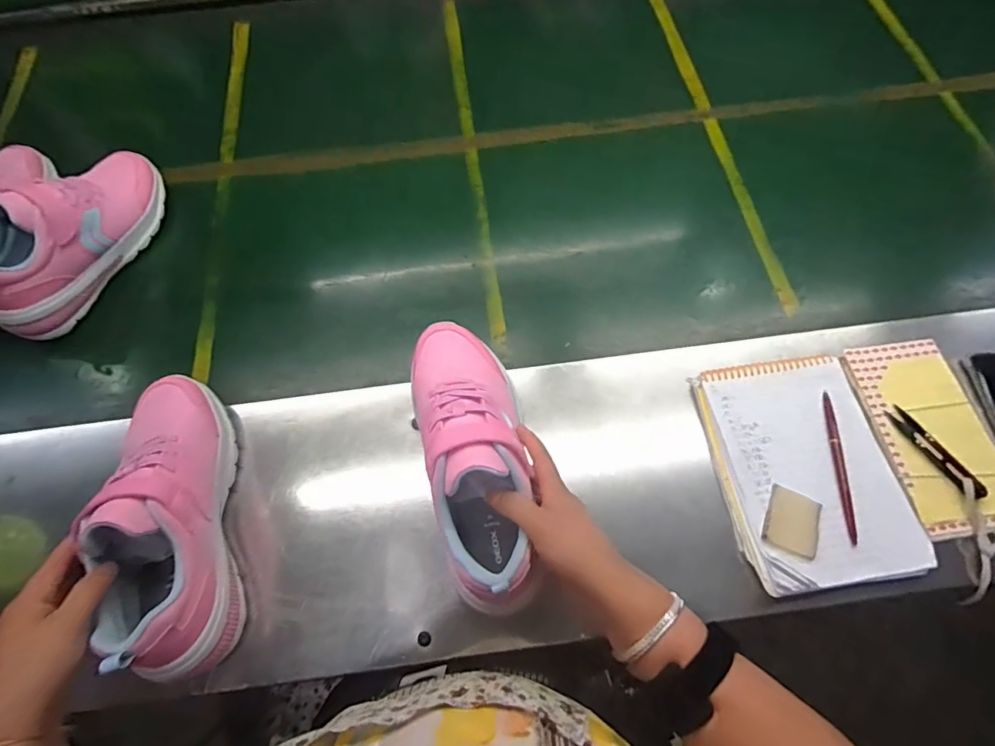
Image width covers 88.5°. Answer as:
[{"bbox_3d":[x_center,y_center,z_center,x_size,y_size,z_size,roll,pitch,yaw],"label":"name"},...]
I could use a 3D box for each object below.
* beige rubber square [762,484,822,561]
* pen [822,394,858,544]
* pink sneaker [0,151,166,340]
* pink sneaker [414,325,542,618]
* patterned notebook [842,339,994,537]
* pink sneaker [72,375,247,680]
[{"bbox_3d":[0.270,0.137,0.468,0.046,0.007,0.055,21,68,10],"label":"beige rubber square"},{"bbox_3d":[0.327,0.087,0.488,0.010,0.006,0.146,3,66,3],"label":"pen"},{"bbox_3d":[-0.519,-0.173,0.618,0.082,0.124,0.255,30,70,13],"label":"pink sneaker"},{"bbox_3d":[-0.028,0.058,0.437,0.093,0.086,0.258,-9,63,-3],"label":"pink sneaker"},{"bbox_3d":[0.434,0.056,0.505,0.112,0.012,0.192,-6,66,-1],"label":"patterned notebook"},{"bbox_3d":[-0.287,0.116,0.440,0.077,0.112,0.254,-15,60,-5],"label":"pink sneaker"}]

